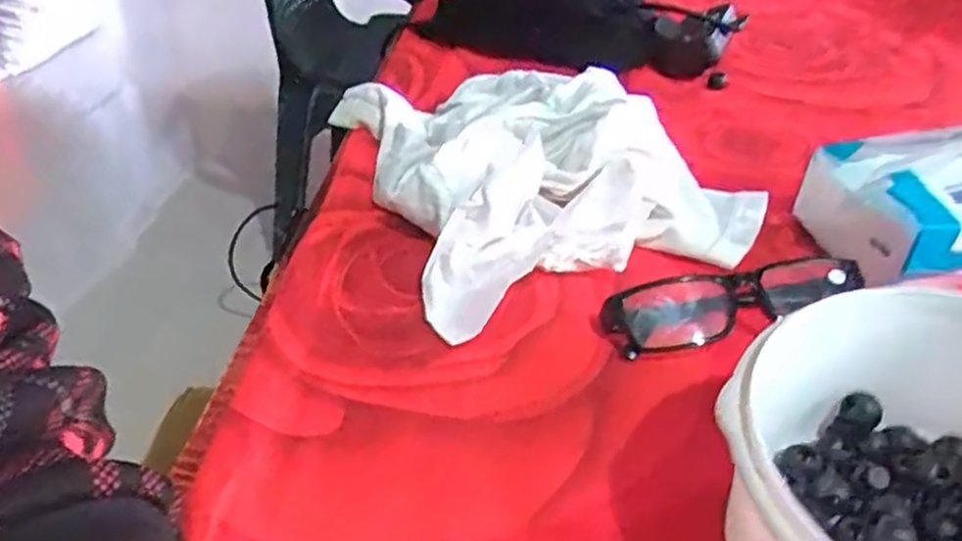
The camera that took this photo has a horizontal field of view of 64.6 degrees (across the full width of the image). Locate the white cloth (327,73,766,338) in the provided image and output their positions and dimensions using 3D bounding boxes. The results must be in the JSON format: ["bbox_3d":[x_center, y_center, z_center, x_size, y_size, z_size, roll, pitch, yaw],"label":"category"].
[{"bbox_3d":[0.024,-0.082,0.492,0.231,0.058,0.263,-17,42,-24],"label":"white cloth"}]

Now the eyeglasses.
[{"bbox_3d":[0.127,0.015,0.382,0.127,0.025,0.036,-13,36,0],"label":"eyeglasses"}]

